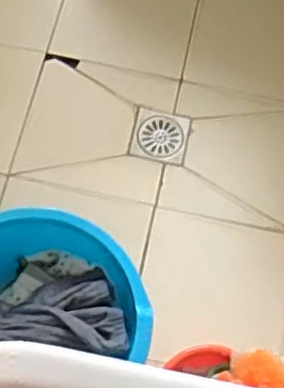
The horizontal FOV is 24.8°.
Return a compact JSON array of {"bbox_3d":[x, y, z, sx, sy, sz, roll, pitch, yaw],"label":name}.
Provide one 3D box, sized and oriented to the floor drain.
[{"bbox_3d":[0.040,-0.124,1.390,0.117,0.009,0.121,11,68,3],"label":"floor drain"}]

